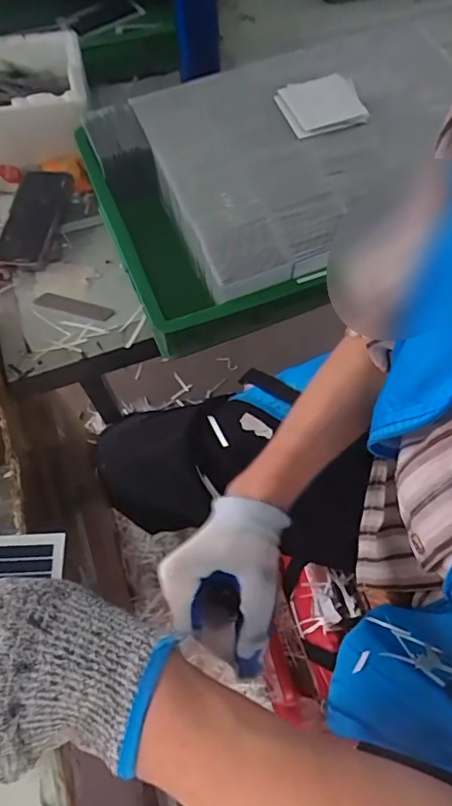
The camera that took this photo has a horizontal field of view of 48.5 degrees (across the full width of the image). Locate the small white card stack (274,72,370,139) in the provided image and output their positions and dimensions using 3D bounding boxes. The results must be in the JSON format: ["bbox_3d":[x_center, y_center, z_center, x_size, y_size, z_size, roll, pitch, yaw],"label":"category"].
[{"bbox_3d":[0.120,-0.386,0.643,0.103,0.010,0.097,-14,67,-6],"label":"small white card stack"}]

